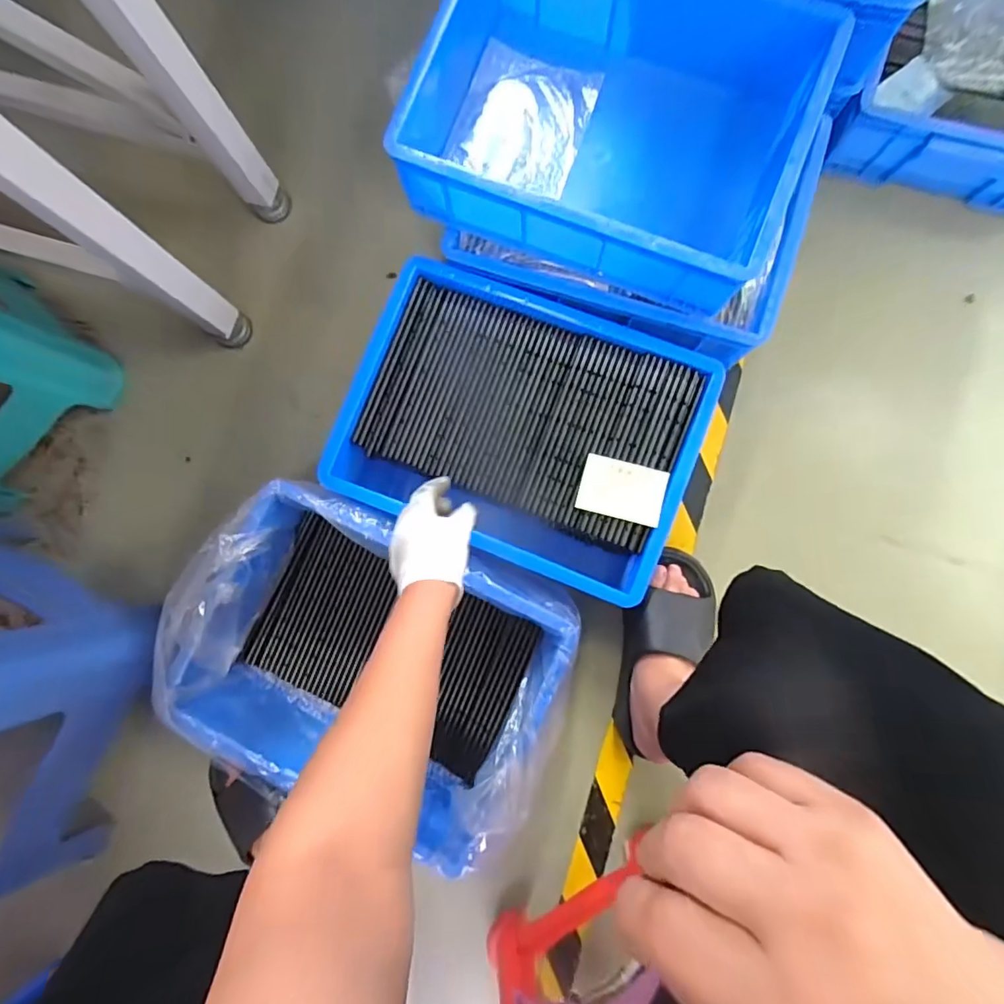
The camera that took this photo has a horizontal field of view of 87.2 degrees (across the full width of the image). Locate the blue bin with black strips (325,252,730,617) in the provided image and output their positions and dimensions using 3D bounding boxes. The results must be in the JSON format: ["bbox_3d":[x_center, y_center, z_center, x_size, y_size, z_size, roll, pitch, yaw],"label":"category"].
[{"bbox_3d":[0.025,-0.089,0.667,0.409,0.106,0.311,22,86,5],"label":"blue bin with black strips"}]

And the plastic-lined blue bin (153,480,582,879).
[{"bbox_3d":[-0.160,0.189,0.644,0.472,0.123,0.327,23,86,5],"label":"plastic-lined blue bin"}]

